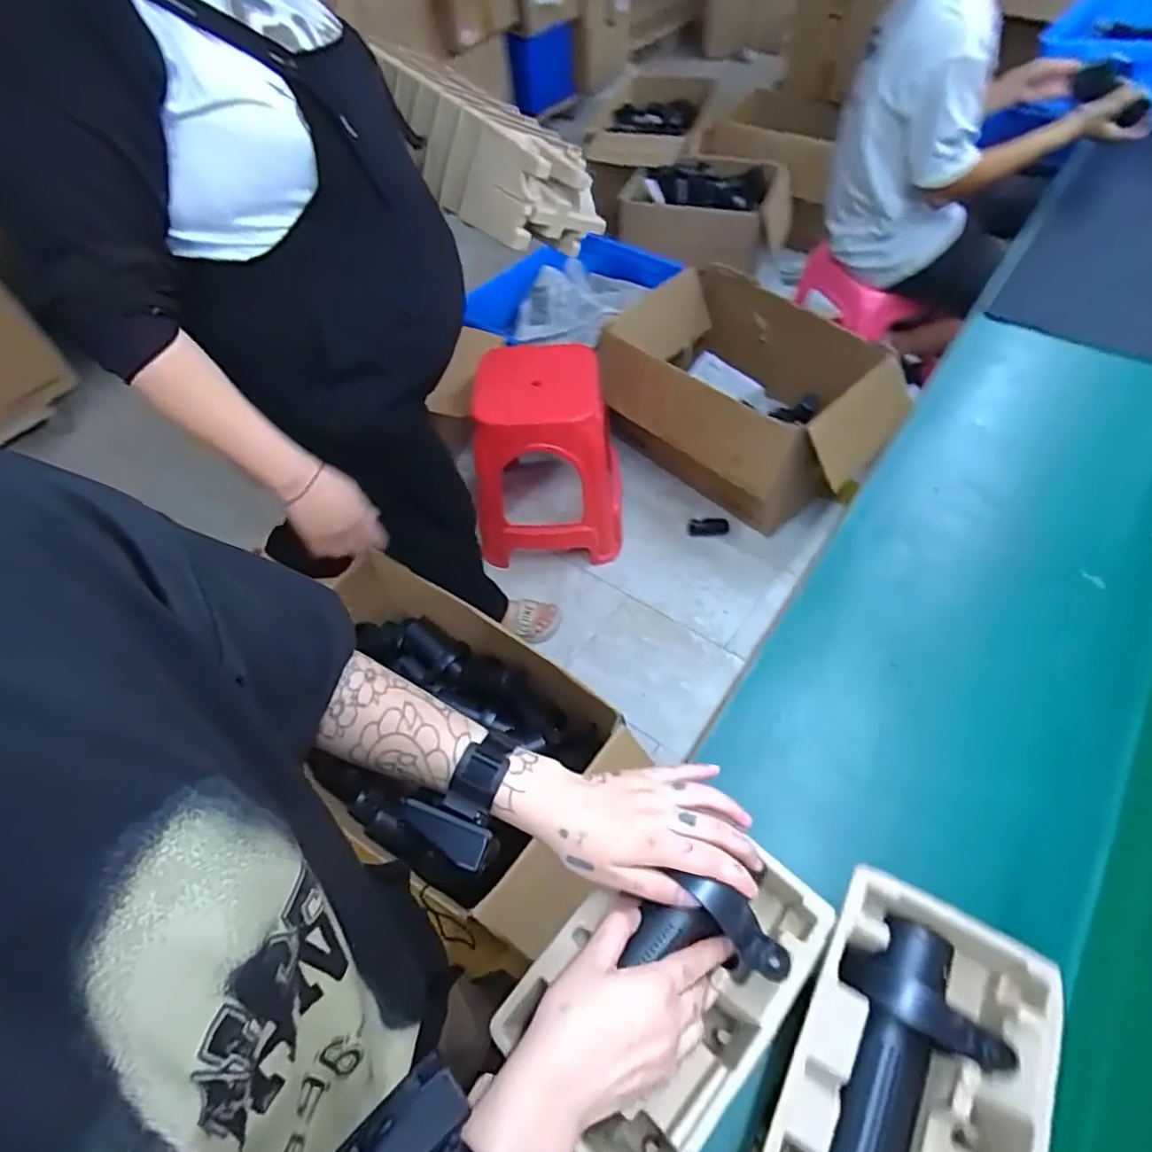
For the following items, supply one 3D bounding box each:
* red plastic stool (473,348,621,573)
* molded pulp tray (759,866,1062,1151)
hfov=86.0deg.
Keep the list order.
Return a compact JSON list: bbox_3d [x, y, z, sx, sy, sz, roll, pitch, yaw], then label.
[{"bbox_3d":[-0.083,-0.307,1.602,0.380,0.435,0.351,-4,53,3],"label":"red plastic stool"},{"bbox_3d":[0.219,0.353,0.430,0.141,0.105,0.223,24,59,21],"label":"molded pulp tray"}]

